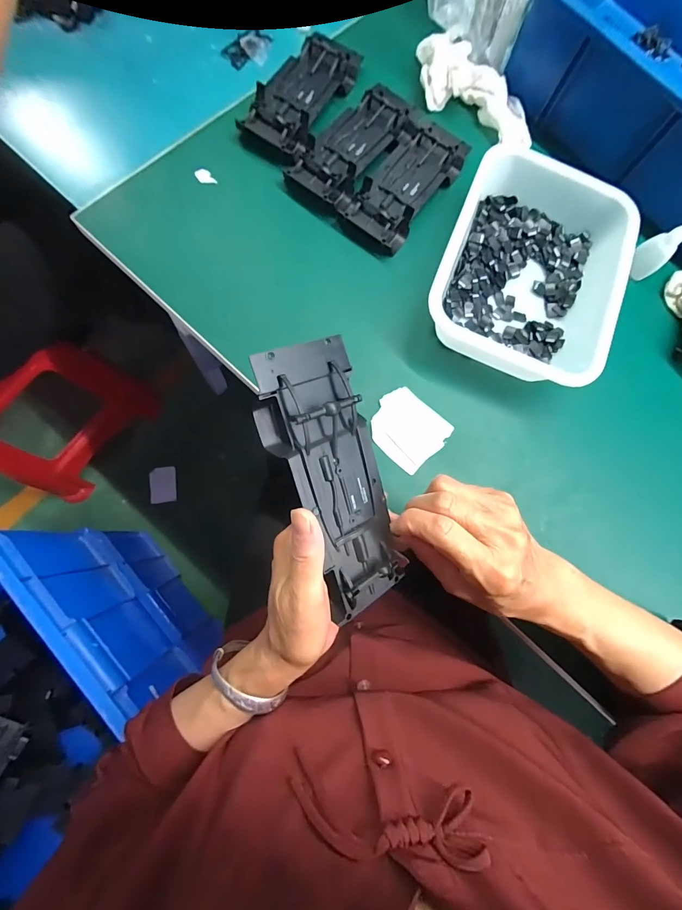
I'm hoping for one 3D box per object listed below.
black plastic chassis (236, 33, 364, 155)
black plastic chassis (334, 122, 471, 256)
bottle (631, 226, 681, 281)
[{"bbox_3d":[-0.044,-0.436,0.446,0.083,0.027,0.176,23,77,-3],"label":"black plastic chassis"},{"bbox_3d":[0.077,-0.331,0.440,0.088,0.023,0.185,37,77,0],"label":"black plastic chassis"},{"bbox_3d":[0.375,-0.243,0.417,0.025,0.103,0.031,-20,82,-11],"label":"bottle"}]

